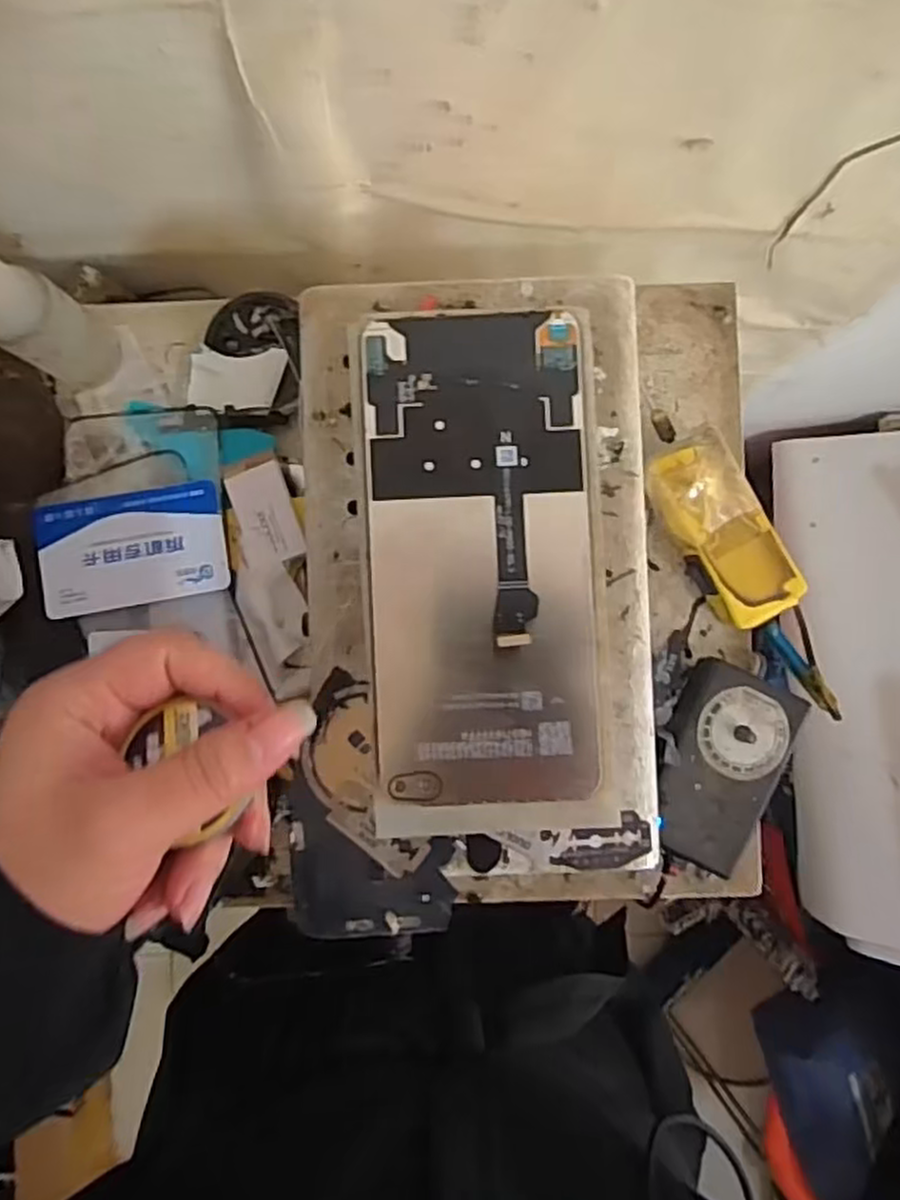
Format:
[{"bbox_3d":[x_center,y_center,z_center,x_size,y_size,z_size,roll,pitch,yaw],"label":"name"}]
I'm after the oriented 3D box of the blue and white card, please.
[{"bbox_3d":[-0.148,-0.025,0.346,0.083,0.004,0.054,-9,84,-3],"label":"blue and white card"}]

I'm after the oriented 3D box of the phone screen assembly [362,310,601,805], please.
[{"bbox_3d":[0.010,-0.014,0.239,0.070,0.007,0.157,-2,87,-2],"label":"phone screen assembly"}]

